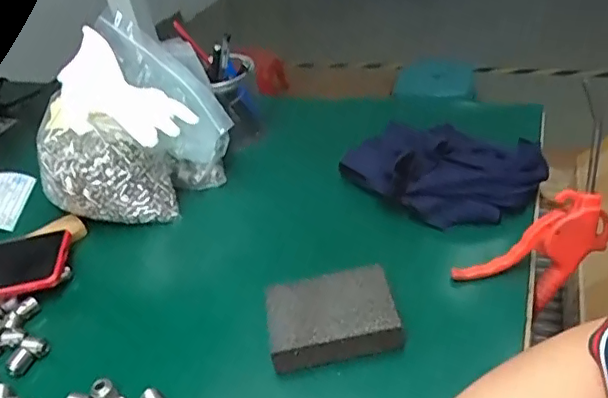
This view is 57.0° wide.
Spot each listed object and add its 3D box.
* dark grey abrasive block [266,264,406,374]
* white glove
[{"bbox_3d":[0.021,0.091,0.440,0.097,0.032,0.069,-9,36,-2],"label":"dark grey abrasive block"},{"bbox_3d":[-0.202,-0.109,0.582,0.145,0.083,0.096,21,45,33],"label":"white glove"}]

